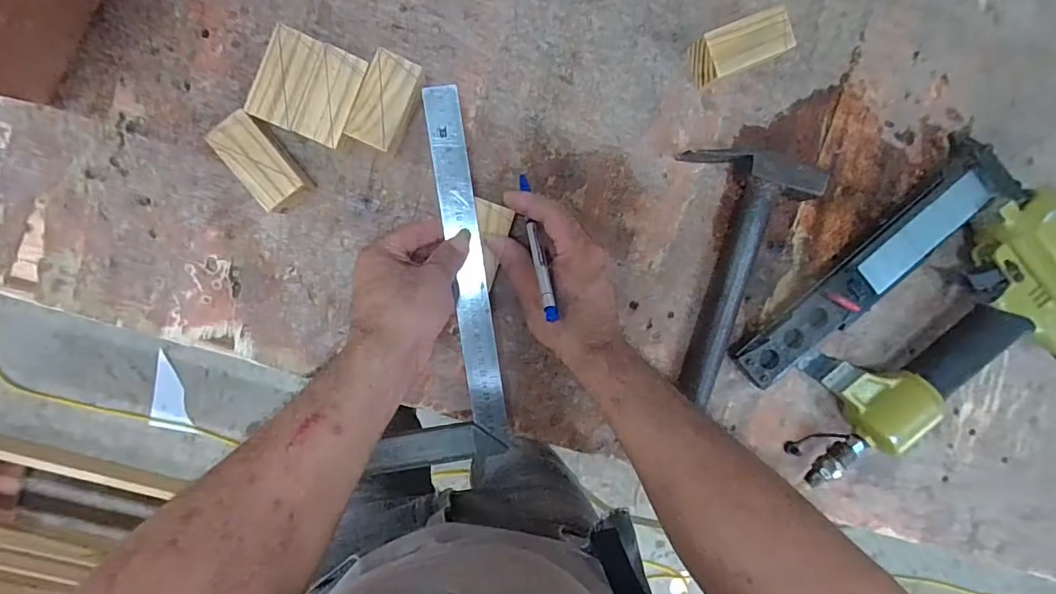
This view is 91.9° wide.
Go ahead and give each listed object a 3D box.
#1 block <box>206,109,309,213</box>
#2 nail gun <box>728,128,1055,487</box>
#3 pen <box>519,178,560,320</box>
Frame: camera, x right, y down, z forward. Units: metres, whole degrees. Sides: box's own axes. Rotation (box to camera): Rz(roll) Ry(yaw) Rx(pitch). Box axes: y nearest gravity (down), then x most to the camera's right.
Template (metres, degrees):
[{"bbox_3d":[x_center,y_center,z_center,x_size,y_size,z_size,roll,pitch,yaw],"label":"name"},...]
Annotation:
[{"bbox_3d":[-0.210,-0.106,0.408,0.037,0.039,0.070,-38,98,-1],"label":"block"},{"bbox_3d":[0.365,0.040,0.468,0.304,0.074,0.223,-43,99,1],"label":"nail gun"},{"bbox_3d":[0.006,-0.045,0.391,0.011,0.012,0.138,-8,57,-5],"label":"pen"}]

